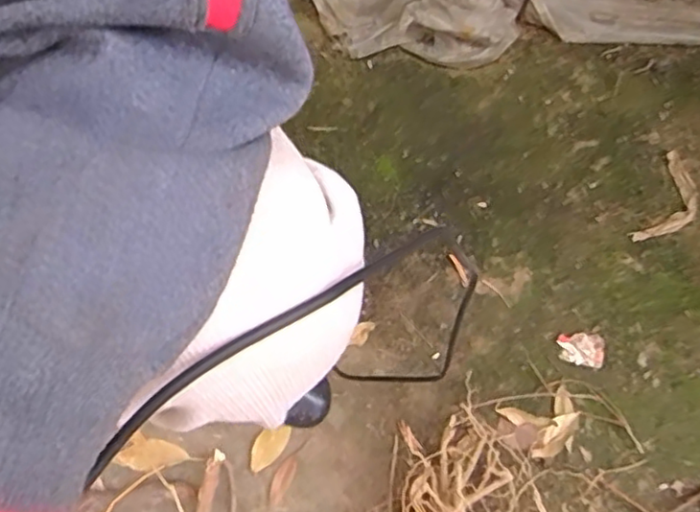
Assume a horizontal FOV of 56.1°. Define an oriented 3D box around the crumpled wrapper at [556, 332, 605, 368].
[{"bbox_3d":[0.244,0.098,0.693,0.049,0.007,0.034,5,77,1],"label":"crumpled wrapper"}]

